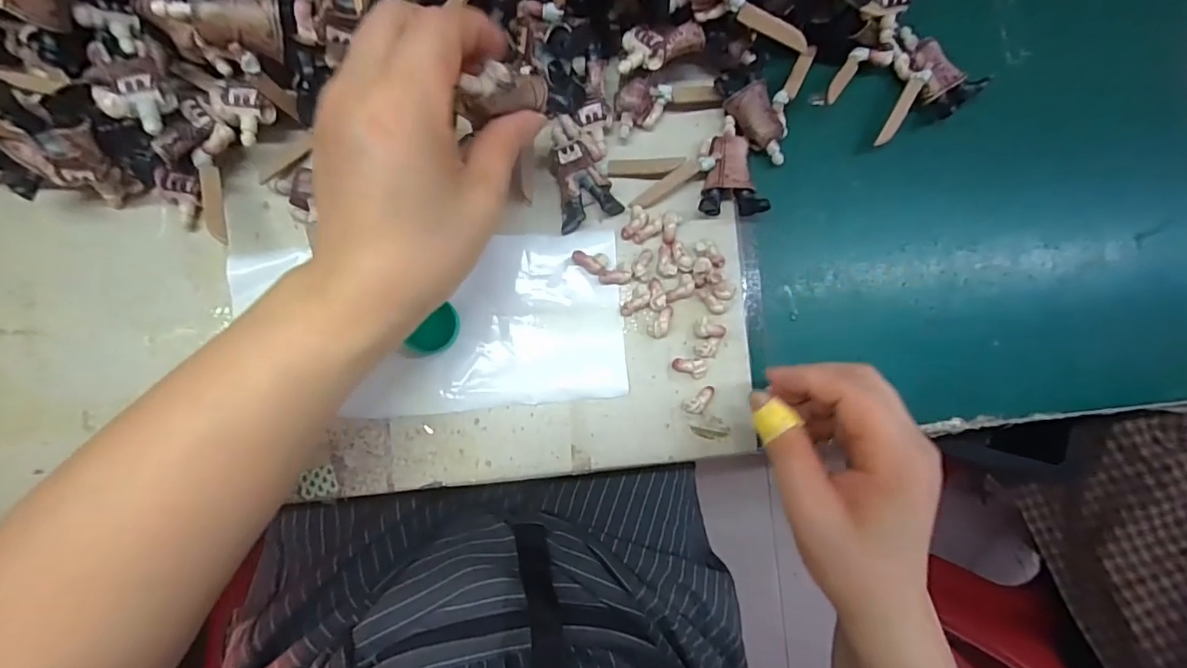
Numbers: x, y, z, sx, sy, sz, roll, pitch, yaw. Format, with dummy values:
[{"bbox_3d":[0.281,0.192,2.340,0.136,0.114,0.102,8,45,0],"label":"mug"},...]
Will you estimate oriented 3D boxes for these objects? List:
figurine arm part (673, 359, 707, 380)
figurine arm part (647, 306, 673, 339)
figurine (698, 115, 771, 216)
[{"bbox_3d":[0.056,0.020,0.297,0.020,0.008,0.011,4,86,-5],"label":"figurine arm part"},{"bbox_3d":[0.039,-0.007,0.297,0.011,0.009,0.020,18,85,-4],"label":"figurine arm part"},{"bbox_3d":[0.079,-0.099,0.300,0.037,0.022,0.059,-1,87,-5],"label":"figurine"}]

